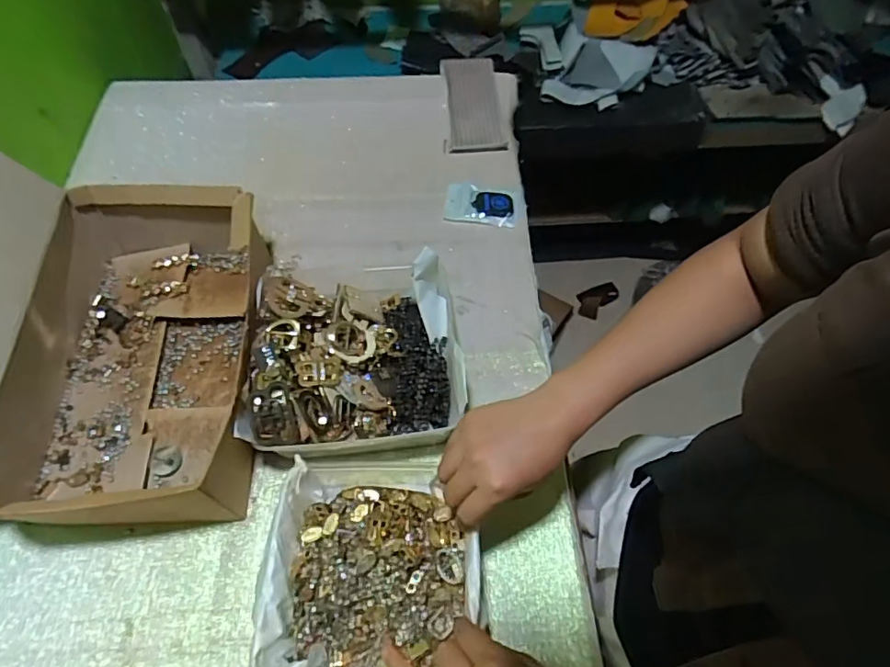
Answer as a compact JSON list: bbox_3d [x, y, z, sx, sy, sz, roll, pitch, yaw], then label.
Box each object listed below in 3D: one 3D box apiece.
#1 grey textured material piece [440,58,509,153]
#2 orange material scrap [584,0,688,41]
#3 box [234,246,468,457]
[{"bbox_3d":[0.042,-0.339,0.790,0.080,0.027,0.170,-4,59,-3],"label":"grey textured material piece"},{"bbox_3d":[0.359,-0.635,1.014,0.163,0.054,0.223,11,59,7],"label":"orange material scrap"},{"bbox_3d":[-0.091,0.015,0.549,0.200,0.086,0.203,-7,59,-5],"label":"box"}]

